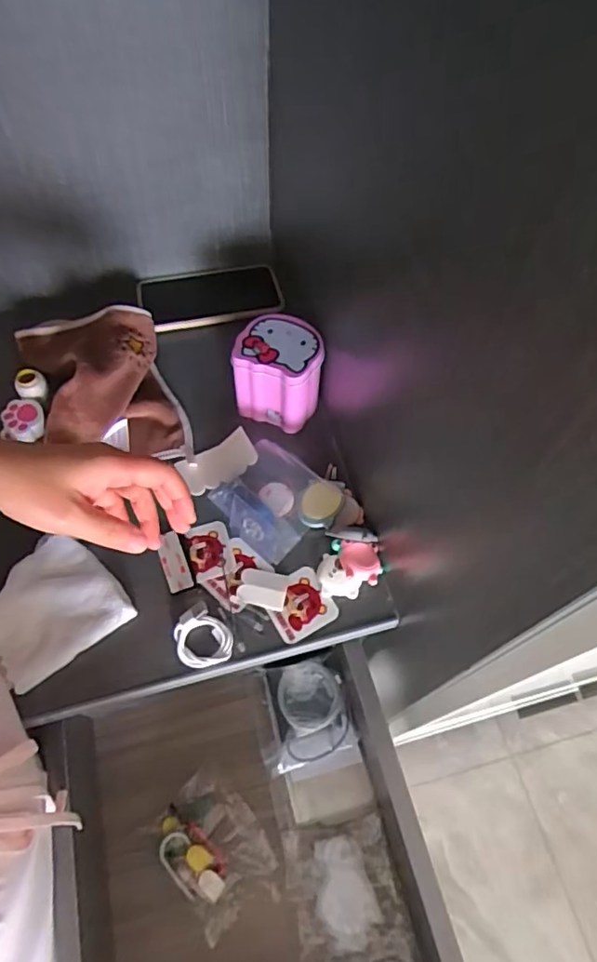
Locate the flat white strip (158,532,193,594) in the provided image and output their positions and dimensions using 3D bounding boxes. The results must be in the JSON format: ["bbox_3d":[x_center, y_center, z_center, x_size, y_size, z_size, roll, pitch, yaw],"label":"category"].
[{"bbox_3d":[-0.117,0.076,0.519,0.021,0.006,0.058,-20,63,-12],"label":"flat white strip"}]

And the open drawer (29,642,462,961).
[{"bbox_3d":[-0.034,0.372,0.474,0.317,0.132,0.404,-13,62,-8],"label":"open drawer"}]

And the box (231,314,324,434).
[{"bbox_3d":[-0.019,-0.110,0.581,0.084,0.093,0.076,14,62,7],"label":"box"}]

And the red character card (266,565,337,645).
[{"bbox_3d":[0.001,0.115,0.512,0.055,0.007,0.056,-26,66,-14],"label":"red character card"}]

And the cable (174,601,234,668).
[{"bbox_3d":[-0.084,0.135,0.482,0.046,0.024,0.051,-31,66,-17],"label":"cable"}]

